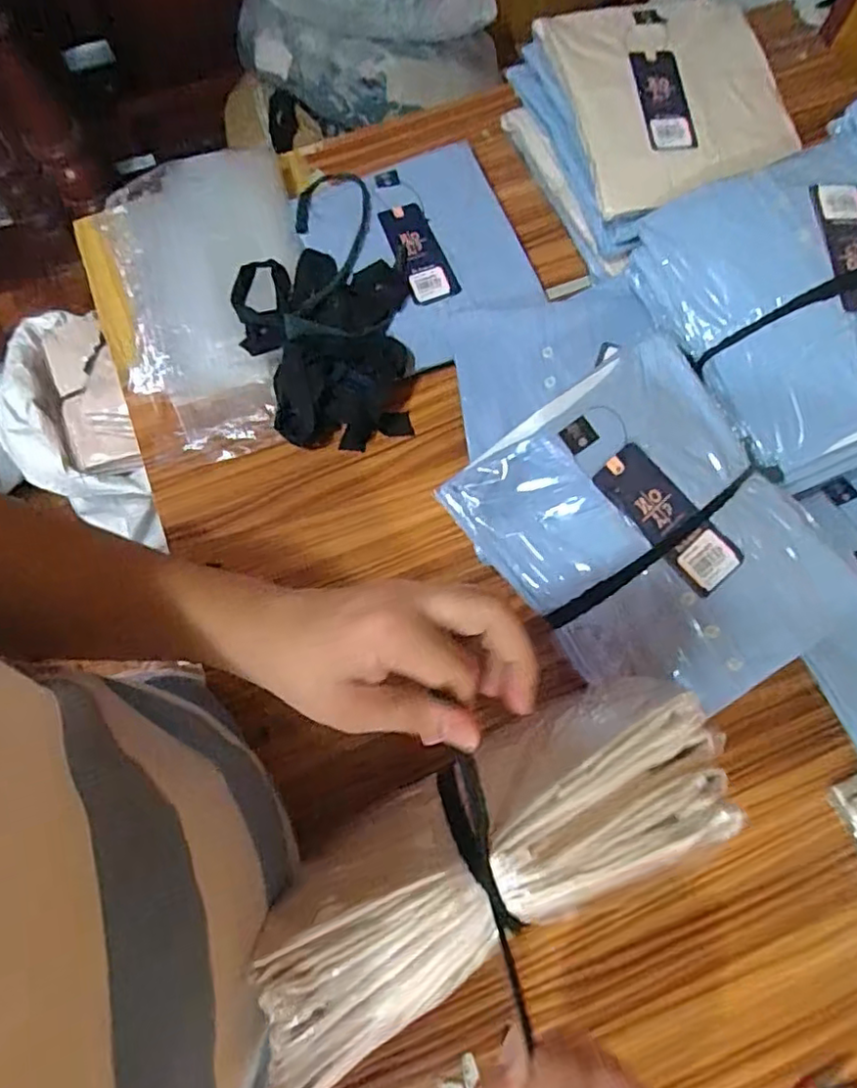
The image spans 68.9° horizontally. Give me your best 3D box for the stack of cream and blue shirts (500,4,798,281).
[{"bbox_3d":[0.227,-0.434,0.637,0.238,0.095,0.286,-22,73,-6],"label":"stack of cream and blue shirts"}]

